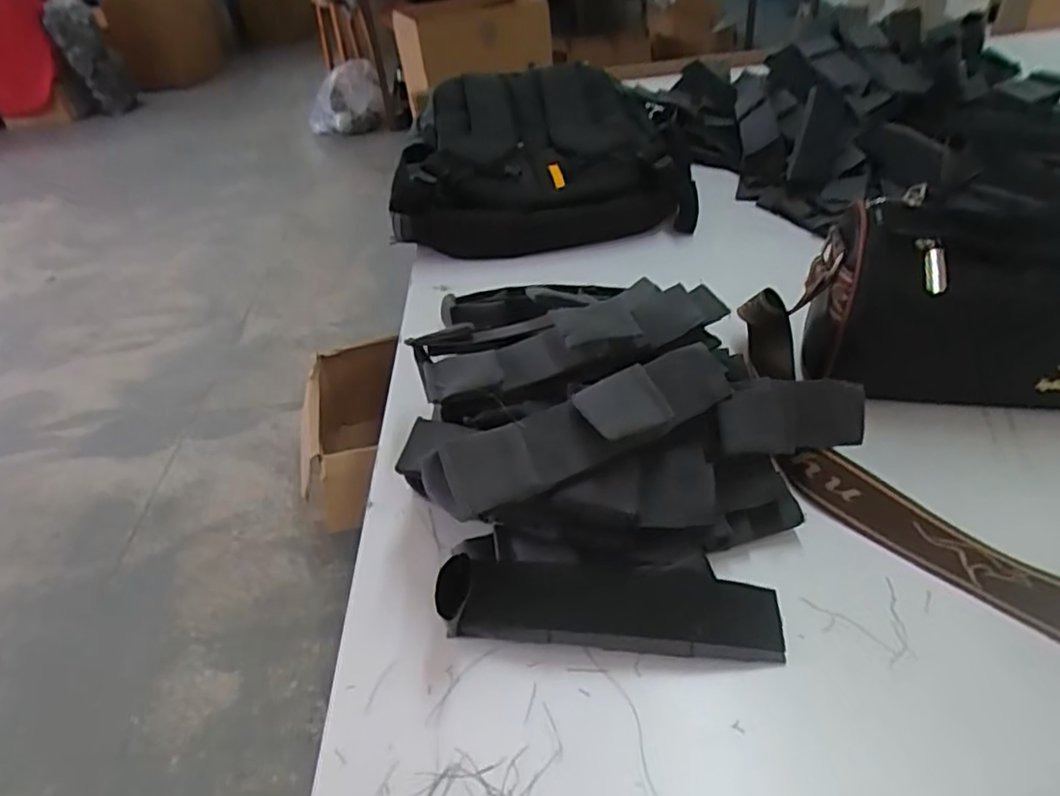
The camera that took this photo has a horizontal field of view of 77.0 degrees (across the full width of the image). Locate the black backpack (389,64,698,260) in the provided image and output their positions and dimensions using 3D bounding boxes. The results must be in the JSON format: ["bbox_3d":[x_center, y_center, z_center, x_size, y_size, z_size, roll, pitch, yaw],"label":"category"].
[{"bbox_3d":[0.003,-0.288,0.820,0.360,0.105,0.269,-4,40,4],"label":"black backpack"}]

